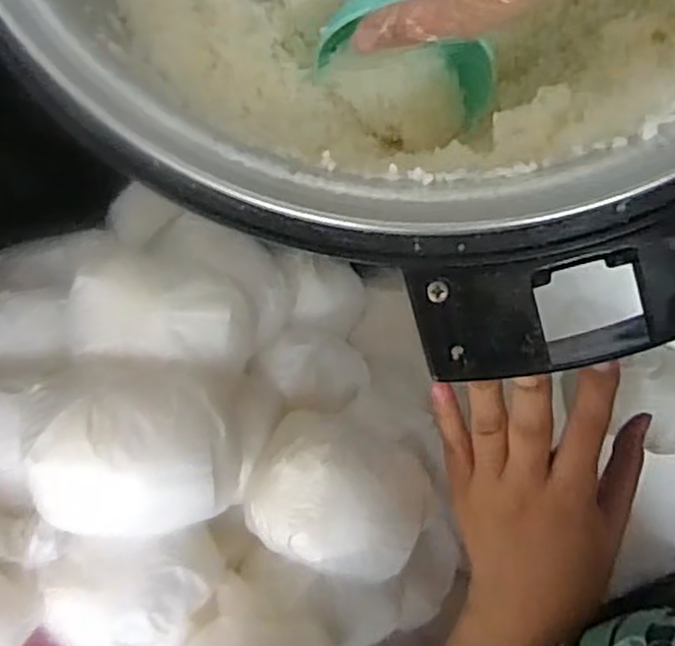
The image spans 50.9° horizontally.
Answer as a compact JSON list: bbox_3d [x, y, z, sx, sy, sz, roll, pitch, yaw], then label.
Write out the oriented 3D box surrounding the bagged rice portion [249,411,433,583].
[{"bbox_3d":[0.002,0.084,0.342,0.083,0.055,0.069,24,95,3],"label":"bagged rice portion"}]

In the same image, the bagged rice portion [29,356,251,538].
[{"bbox_3d":[-0.084,0.055,0.297,0.078,0.047,0.073,0,94,5],"label":"bagged rice portion"}]

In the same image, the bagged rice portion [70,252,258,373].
[{"bbox_3d":[-0.081,-0.006,0.324,0.078,0.042,0.044,9,94,4],"label":"bagged rice portion"}]

